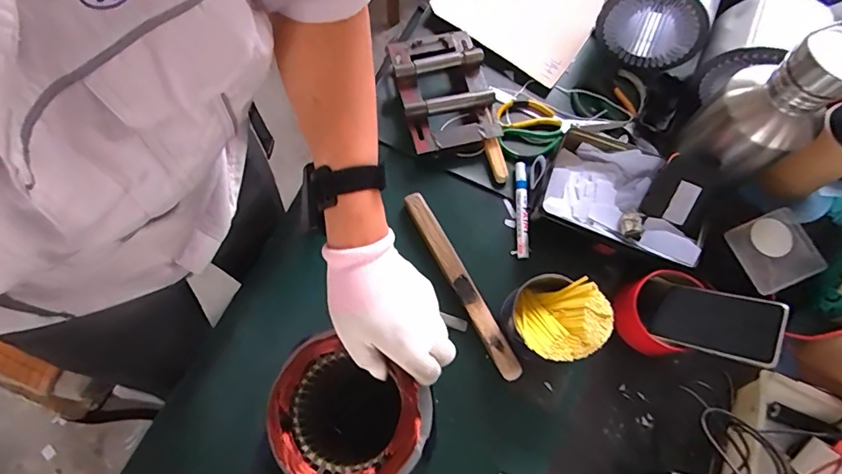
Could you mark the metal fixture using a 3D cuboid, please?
[{"bbox_3d":[0.034,-0.225,0.702,0.136,0.043,0.196,-13,71,-6],"label":"metal fixture"}]

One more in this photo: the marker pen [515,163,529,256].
[{"bbox_3d":[0.145,-0.039,0.662,0.017,0.011,0.139,2,72,0],"label":"marker pen"}]

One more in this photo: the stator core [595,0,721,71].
[{"bbox_3d":[0.359,-0.345,0.698,0.156,0.142,0.105,28,72,8],"label":"stator core"}]

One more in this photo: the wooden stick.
[{"bbox_3d":[0.052,0.061,0.625,0.028,0.016,0.276,-27,75,-9],"label":"wooden stick"}]

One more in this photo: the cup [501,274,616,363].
[{"bbox_3d":[0.162,0.098,0.570,0.104,0.093,0.102,0,72,-1],"label":"cup"}]

